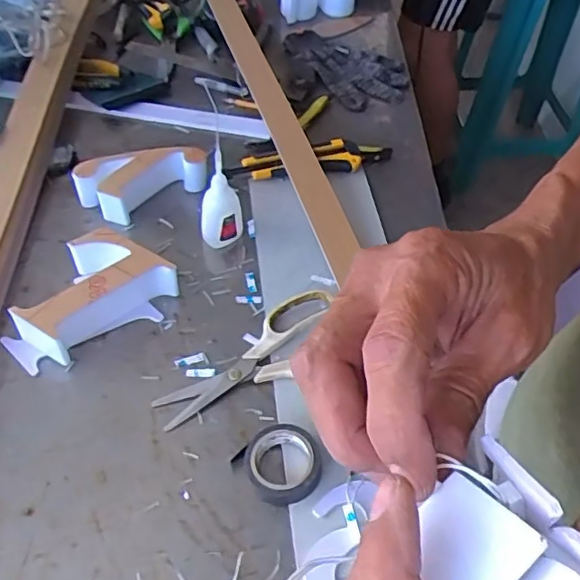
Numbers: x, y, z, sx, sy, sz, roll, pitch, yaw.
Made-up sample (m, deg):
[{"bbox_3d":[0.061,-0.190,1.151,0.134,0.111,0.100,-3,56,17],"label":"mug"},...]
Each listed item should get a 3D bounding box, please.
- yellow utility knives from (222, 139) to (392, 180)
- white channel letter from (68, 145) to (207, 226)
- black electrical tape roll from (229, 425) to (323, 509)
[{"bbox_3d":[0.027,-0.152,0.707,0.207,0.024,0.045,-11,52,-12],"label":"yellow utility knives"},{"bbox_3d":[-0.161,-0.121,0.660,0.133,0.046,0.061,-26,56,-22],"label":"white channel letter"},{"bbox_3d":[-0.007,0.136,0.467,0.058,0.025,0.058,1,50,-2],"label":"black electrical tape roll"}]

